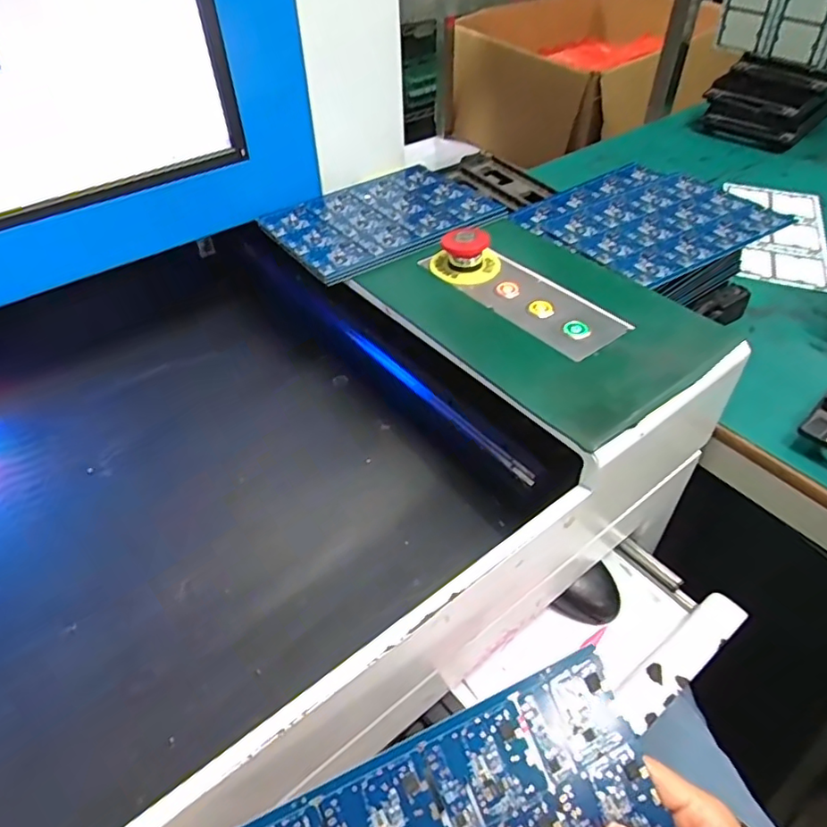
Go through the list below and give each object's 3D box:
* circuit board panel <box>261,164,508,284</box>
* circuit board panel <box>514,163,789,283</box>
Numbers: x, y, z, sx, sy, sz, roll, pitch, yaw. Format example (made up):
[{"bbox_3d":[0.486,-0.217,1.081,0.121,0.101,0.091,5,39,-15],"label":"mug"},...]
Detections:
[{"bbox_3d":[-0.030,-0.186,0.540,0.197,0.010,0.150,-27,50,-24],"label":"circuit board panel"},{"bbox_3d":[0.214,-0.188,0.543,0.190,0.006,0.183,-24,46,-19],"label":"circuit board panel"}]

